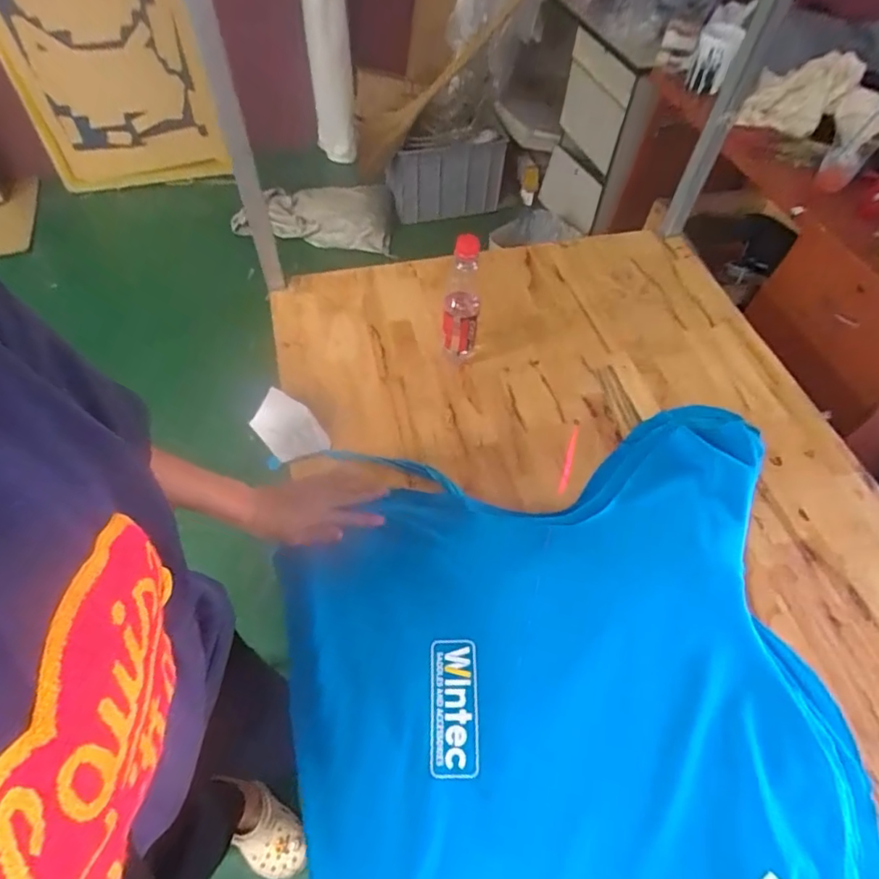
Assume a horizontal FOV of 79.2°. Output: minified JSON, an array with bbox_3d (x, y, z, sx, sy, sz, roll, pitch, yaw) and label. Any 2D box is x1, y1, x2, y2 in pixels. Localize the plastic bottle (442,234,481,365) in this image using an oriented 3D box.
[{"bbox_3d":[0.032,-0.189,0.771,0.052,0.212,0.050,5,55,-1],"label":"plastic bottle"}]

